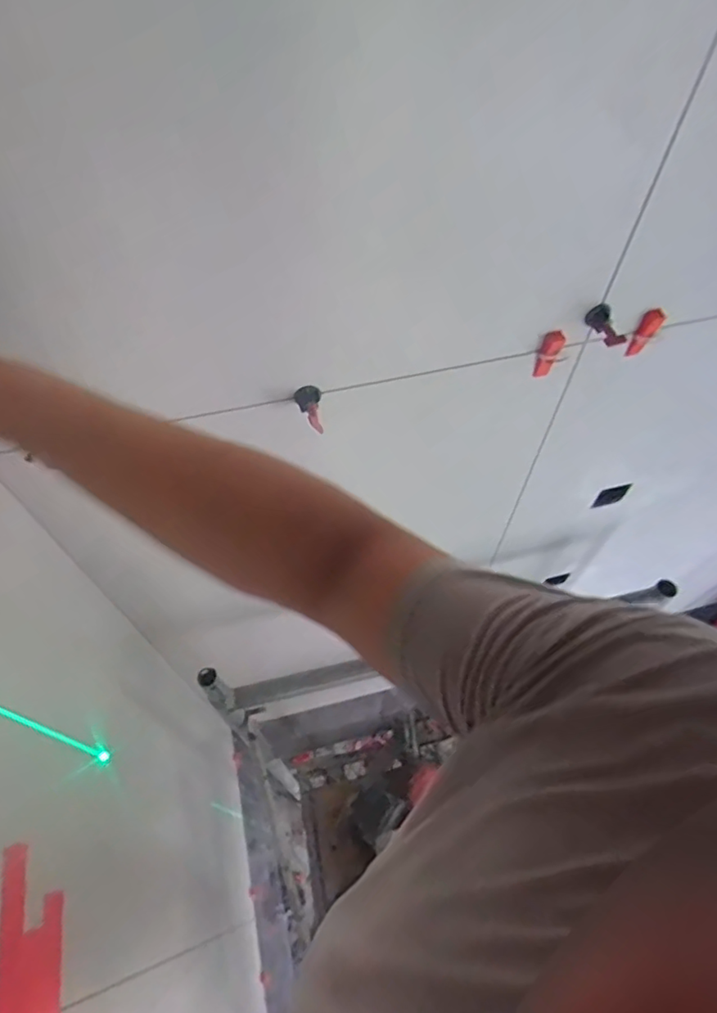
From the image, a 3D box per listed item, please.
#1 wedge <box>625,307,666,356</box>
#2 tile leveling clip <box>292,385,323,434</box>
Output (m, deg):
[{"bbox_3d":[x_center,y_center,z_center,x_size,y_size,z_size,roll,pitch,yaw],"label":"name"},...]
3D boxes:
[{"bbox_3d":[0.363,-0.217,0.729,0.025,0.074,0.023,30,62,18],"label":"wedge"},{"bbox_3d":[-0.057,-0.116,0.673,0.030,0.024,0.060,-9,57,-6],"label":"tile leveling clip"}]

